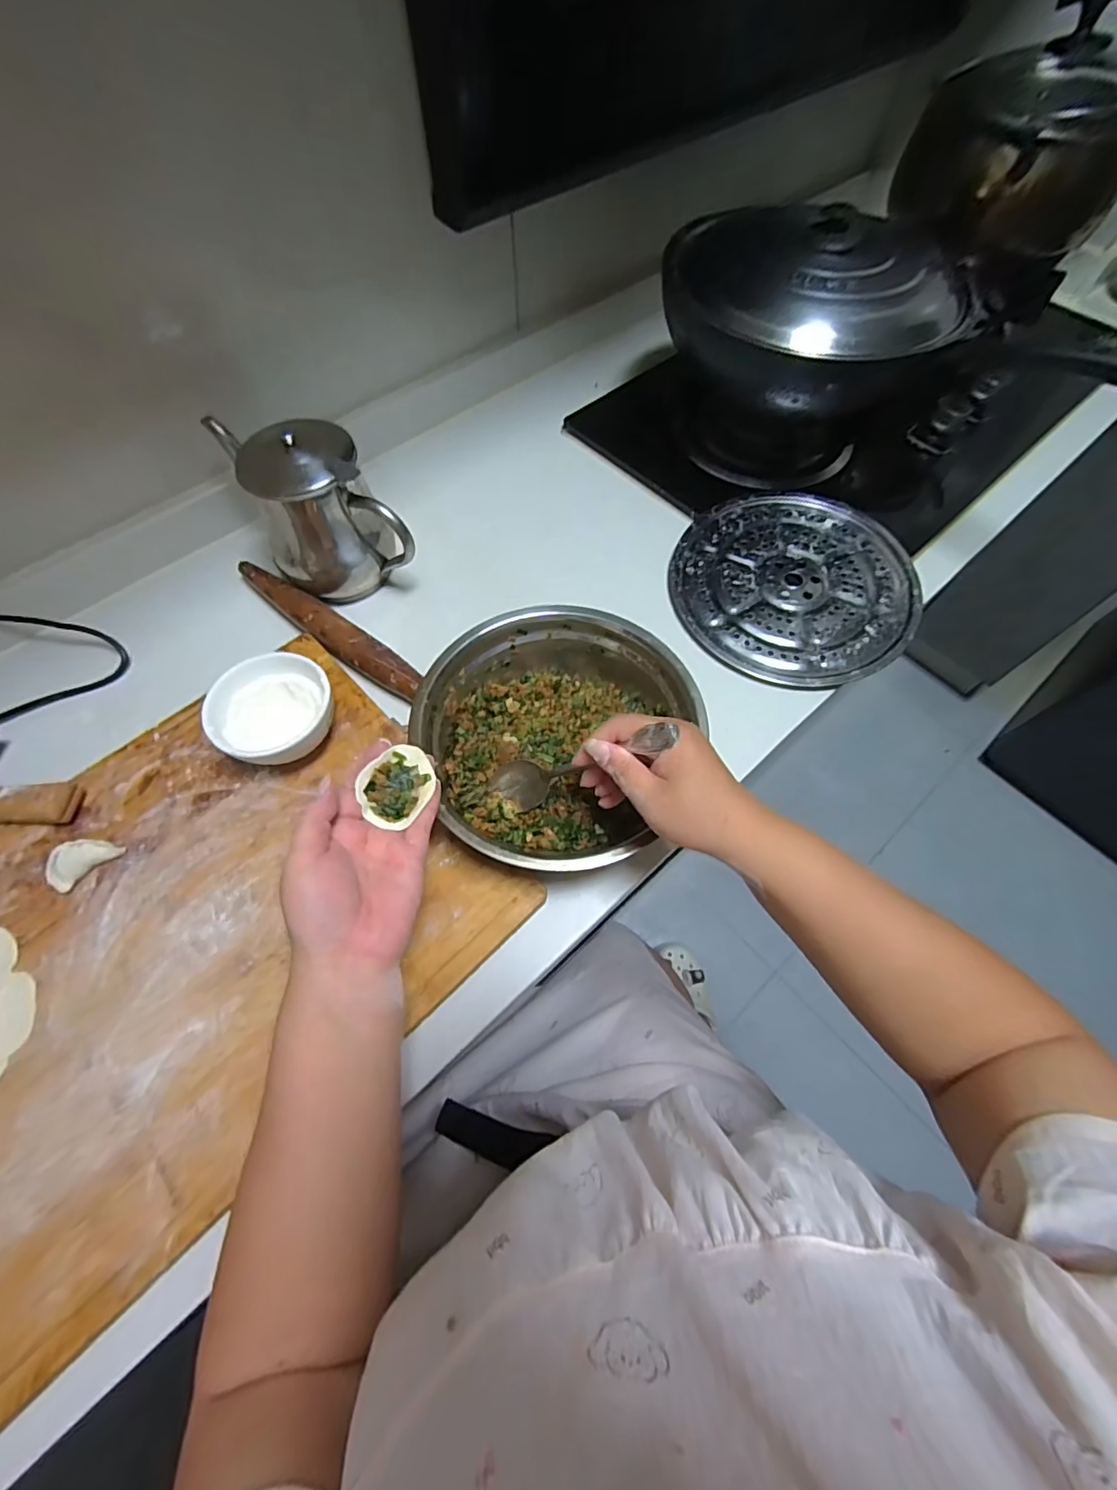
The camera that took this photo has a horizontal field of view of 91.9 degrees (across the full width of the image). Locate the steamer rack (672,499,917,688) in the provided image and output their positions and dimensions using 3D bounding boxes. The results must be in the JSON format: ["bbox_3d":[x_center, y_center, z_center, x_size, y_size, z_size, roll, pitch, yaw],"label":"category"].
[{"bbox_3d":[0.249,-0.174,0.579,0.243,0.026,0.244,0,64,0],"label":"steamer rack"}]

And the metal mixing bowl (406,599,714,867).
[{"bbox_3d":[0.002,-0.006,0.457,0.216,0.080,0.217,0,64,0],"label":"metal mixing bowl"}]

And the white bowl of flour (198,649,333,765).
[{"bbox_3d":[-0.233,-0.022,0.456,0.099,0.055,0.096,38,69,17],"label":"white bowl of flour"}]

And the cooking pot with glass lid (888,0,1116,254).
[{"bbox_3d":[0.566,-0.719,0.633,0.212,0.169,0.192,-12,64,-6],"label":"cooking pot with glass lid"}]

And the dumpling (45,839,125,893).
[{"bbox_3d":[-0.368,0.088,0.416,0.025,0.022,0.046,41,70,18],"label":"dumpling"}]

